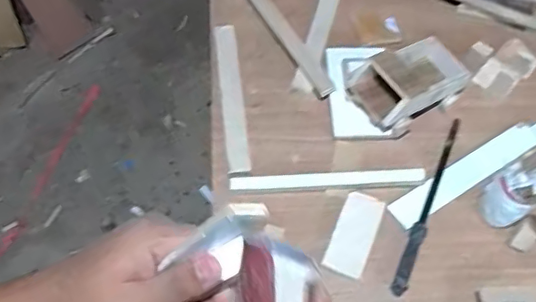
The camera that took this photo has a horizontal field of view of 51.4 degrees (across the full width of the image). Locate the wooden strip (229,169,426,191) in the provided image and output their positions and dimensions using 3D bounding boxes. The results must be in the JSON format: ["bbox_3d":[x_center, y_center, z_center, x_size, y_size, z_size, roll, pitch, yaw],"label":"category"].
[{"bbox_3d":[0.089,0.045,0.816,0.284,0.006,0.027,-2,62,-4],"label":"wooden strip"}]

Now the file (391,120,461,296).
[{"bbox_3d":[0.235,0.069,0.809,0.021,0.011,0.300,22,63,9],"label":"file"}]

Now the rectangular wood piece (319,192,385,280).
[{"bbox_3d":[0.122,0.116,0.779,0.055,0.005,0.118,23,63,9],"label":"rectangular wood piece"}]

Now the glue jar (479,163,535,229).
[{"bbox_3d":[0.334,0.061,0.765,0.072,0.107,0.066,-25,66,-15],"label":"glue jar"}]

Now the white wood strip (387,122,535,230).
[{"bbox_3d":[0.310,0.028,0.840,0.299,0.004,0.046,-29,67,-17],"label":"white wood strip"}]

